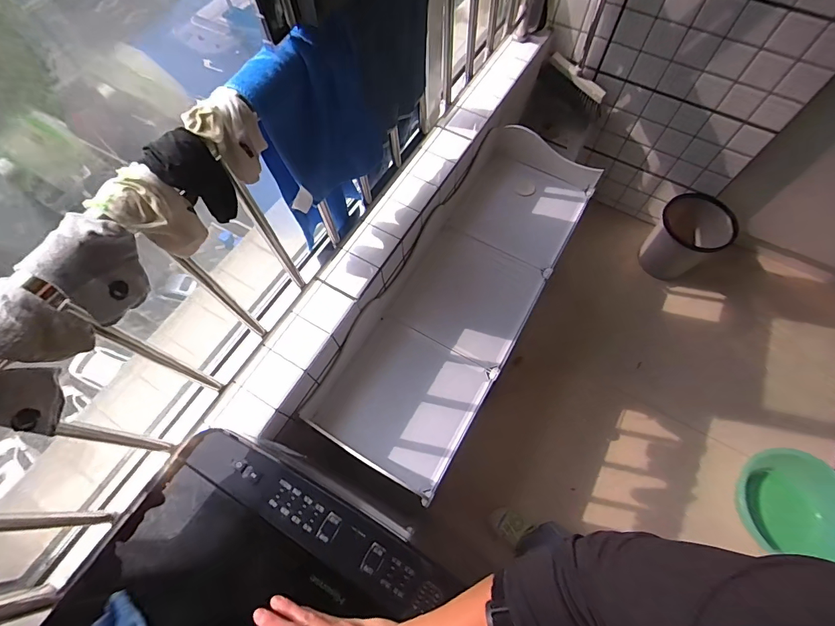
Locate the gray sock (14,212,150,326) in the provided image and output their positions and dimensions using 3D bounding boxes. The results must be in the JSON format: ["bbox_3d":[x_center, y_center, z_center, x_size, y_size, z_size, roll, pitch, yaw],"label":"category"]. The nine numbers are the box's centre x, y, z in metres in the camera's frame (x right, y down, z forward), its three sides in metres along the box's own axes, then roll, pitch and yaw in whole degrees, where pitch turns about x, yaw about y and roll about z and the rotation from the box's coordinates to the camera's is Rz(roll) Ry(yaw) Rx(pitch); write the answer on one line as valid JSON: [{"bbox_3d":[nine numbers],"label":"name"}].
[{"bbox_3d":[-0.354,-0.047,0.434,0.059,0.090,0.090,19,67,9],"label":"gray sock"}]

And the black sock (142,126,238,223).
[{"bbox_3d":[-0.280,-0.167,0.500,0.051,0.109,0.068,36,71,16],"label":"black sock"}]

